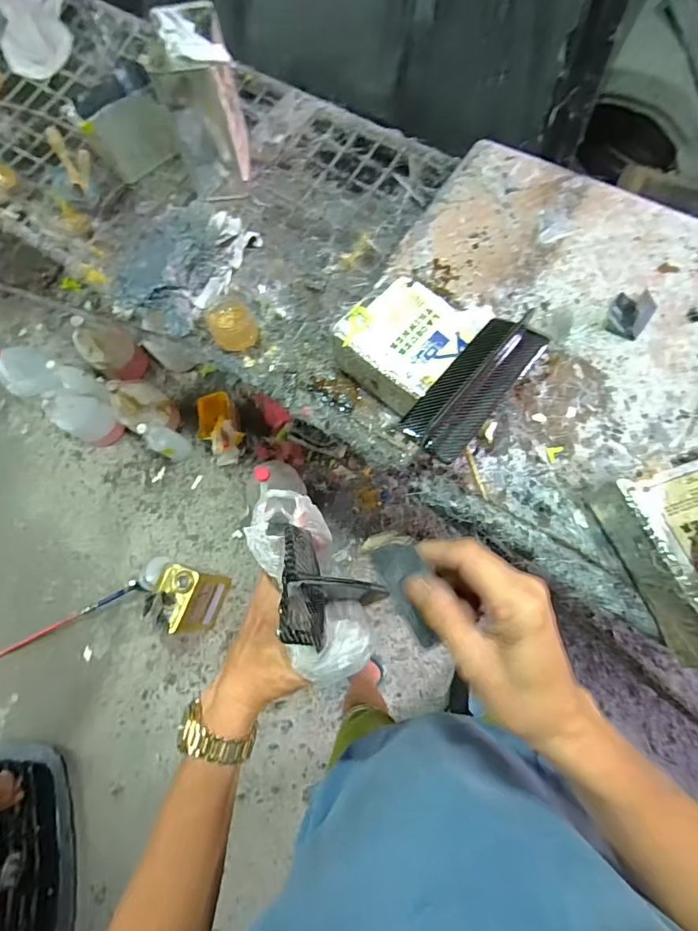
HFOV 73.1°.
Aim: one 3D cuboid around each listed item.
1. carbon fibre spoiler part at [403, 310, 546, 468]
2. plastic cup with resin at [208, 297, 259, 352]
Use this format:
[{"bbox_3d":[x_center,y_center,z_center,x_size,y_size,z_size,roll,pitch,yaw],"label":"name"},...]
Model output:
[{"bbox_3d":[0.183,-0.122,0.666,0.091,0.055,0.256,38,81,16],"label":"carbon fibre spoiler part"},{"bbox_3d":[-0.207,-0.251,0.846,0.079,0.052,0.091,-23,72,0],"label":"plastic cup with resin"}]

